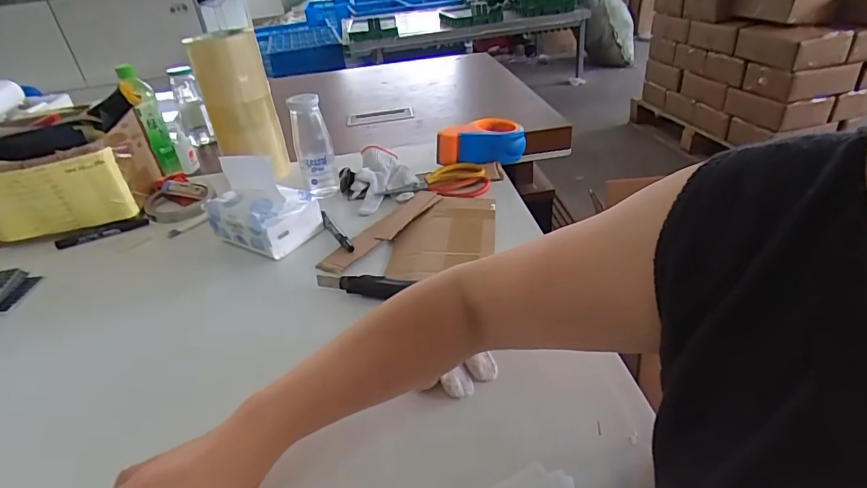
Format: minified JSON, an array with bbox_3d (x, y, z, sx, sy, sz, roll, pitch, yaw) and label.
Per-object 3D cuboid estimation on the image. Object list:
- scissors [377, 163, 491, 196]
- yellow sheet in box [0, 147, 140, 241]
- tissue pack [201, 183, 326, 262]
[{"bbox_3d":[0.007,-0.108,0.820,0.170,0.017,0.096,2,33,12],"label":"scissors"},{"bbox_3d":[-0.608,-0.059,0.761,0.246,0.133,0.031,-13,33,-11],"label":"yellow sheet in box"},{"bbox_3d":[-0.251,-0.045,0.728,0.140,0.079,0.106,17,39,32],"label":"tissue pack"}]

